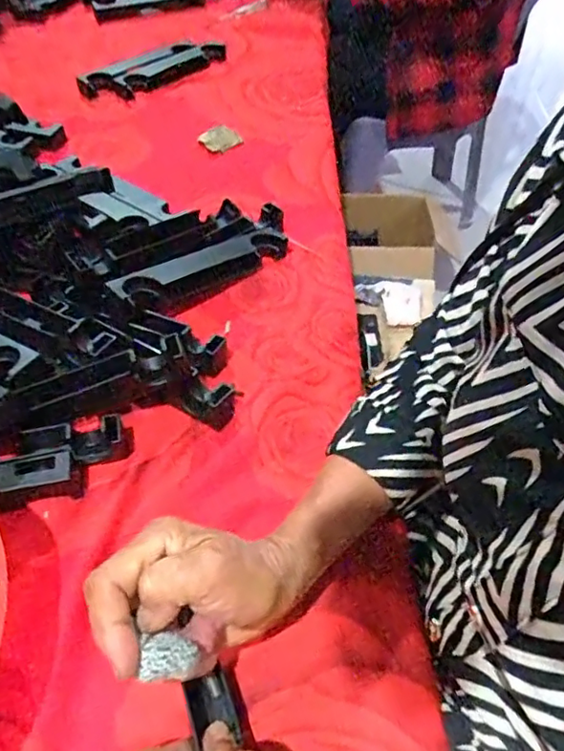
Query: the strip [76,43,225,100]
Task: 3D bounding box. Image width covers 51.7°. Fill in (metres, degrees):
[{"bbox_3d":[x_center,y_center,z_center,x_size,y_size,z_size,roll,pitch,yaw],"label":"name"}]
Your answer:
[{"bbox_3d":[-0.177,-0.452,0.853,0.054,0.038,0.230,37,59,26],"label":"strip"}]

